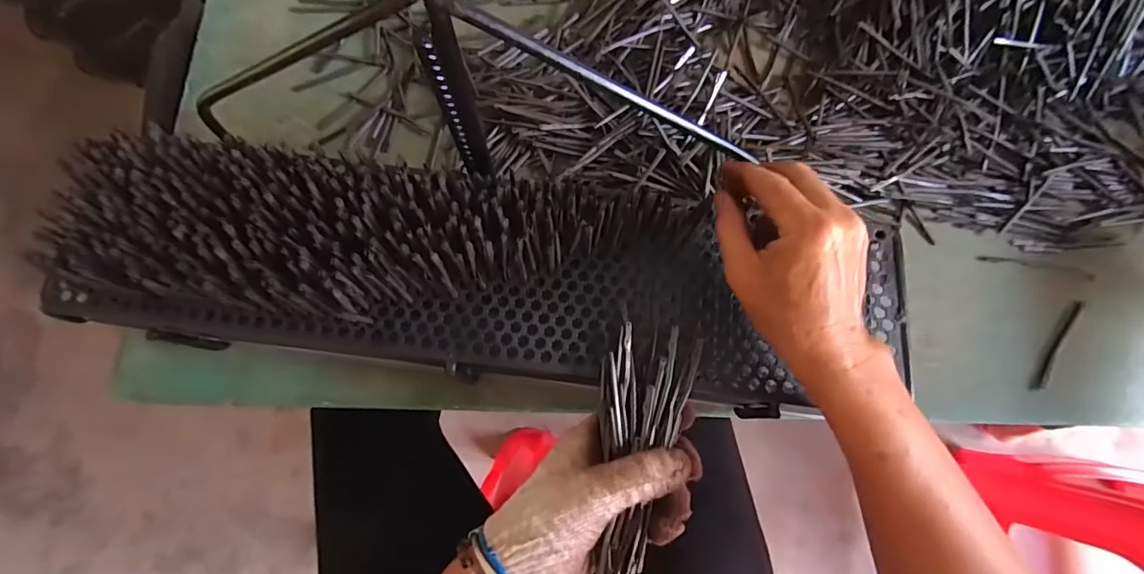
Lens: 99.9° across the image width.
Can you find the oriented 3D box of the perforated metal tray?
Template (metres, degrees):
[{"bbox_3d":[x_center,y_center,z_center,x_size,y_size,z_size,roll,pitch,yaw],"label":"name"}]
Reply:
[{"bbox_3d":[-0.062,-0.007,0.341,0.574,0.066,0.133,7,77,-3],"label":"perforated metal tray"}]

